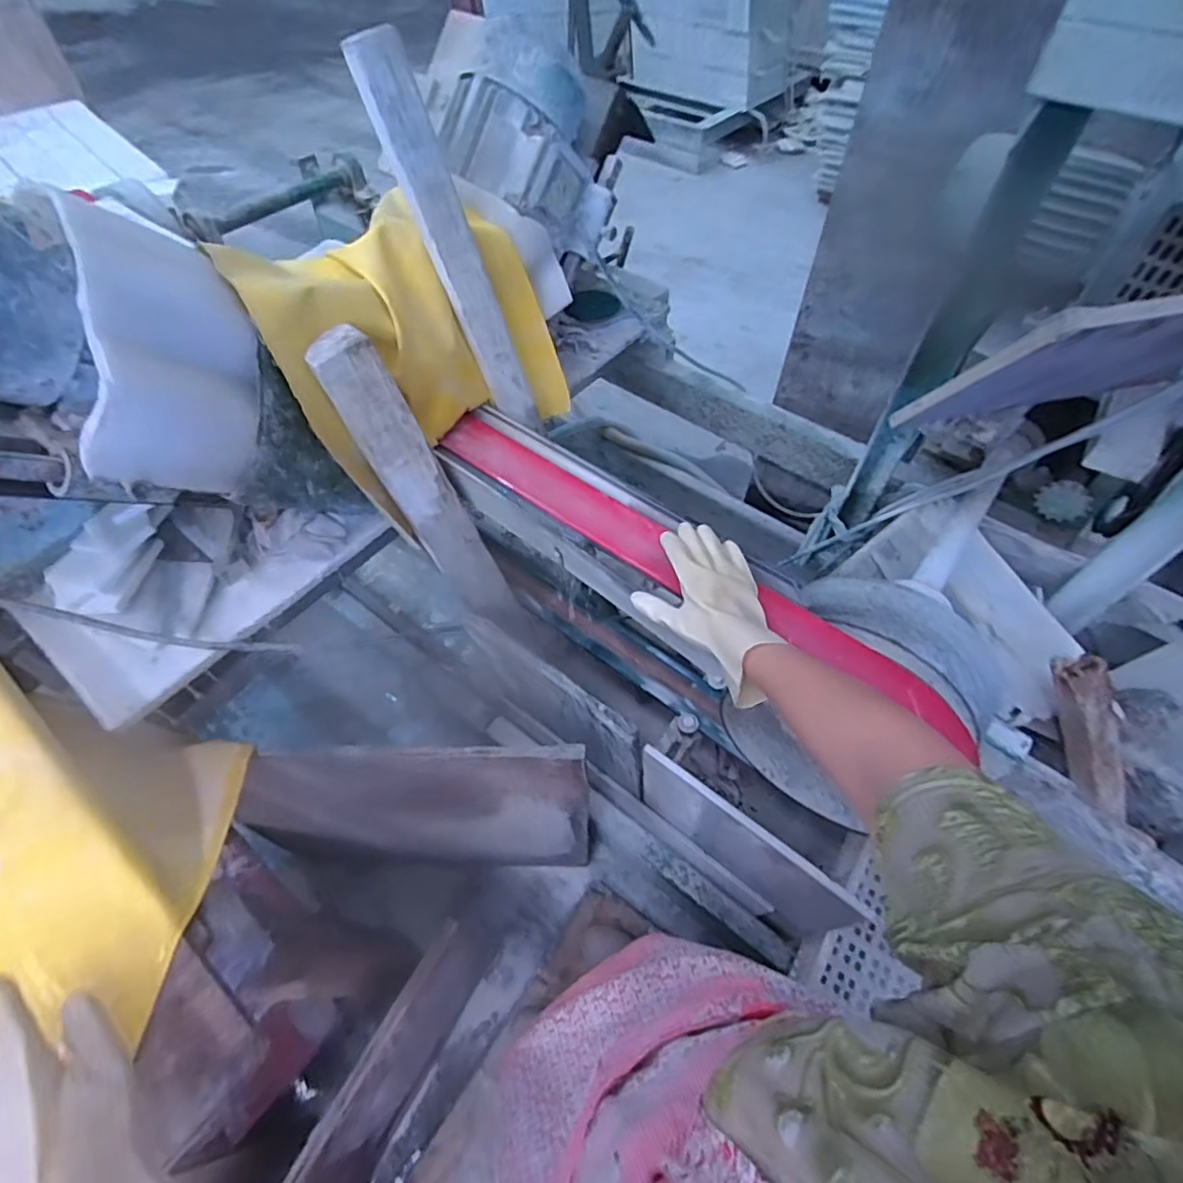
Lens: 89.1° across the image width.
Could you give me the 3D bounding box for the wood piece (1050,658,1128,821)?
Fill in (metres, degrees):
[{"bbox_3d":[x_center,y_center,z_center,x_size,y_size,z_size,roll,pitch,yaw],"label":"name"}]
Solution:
[{"bbox_3d":[0.742,0.221,0.891,0.067,0.398,0.051,-8,44,41],"label":"wood piece"}]

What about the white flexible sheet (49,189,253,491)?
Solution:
[{"bbox_3d":[-0.388,-0.218,0.546,0.079,0.141,0.243,1,92,26],"label":"white flexible sheet"}]

